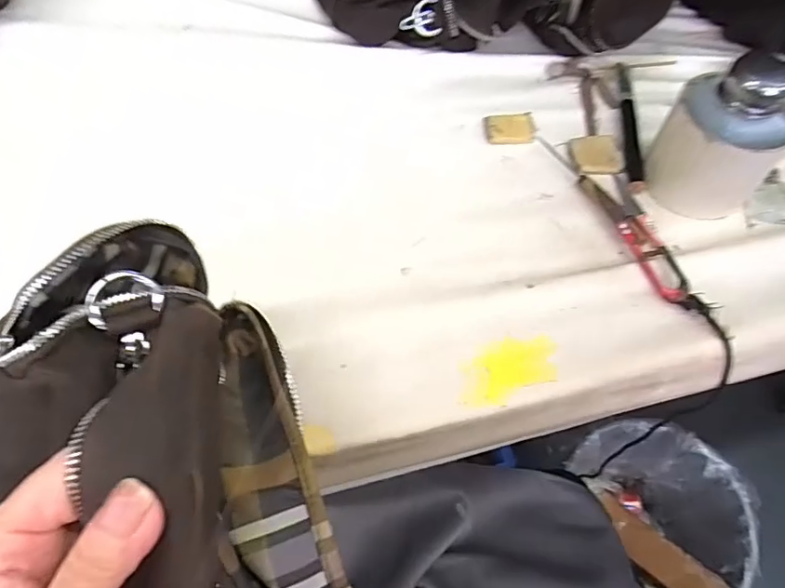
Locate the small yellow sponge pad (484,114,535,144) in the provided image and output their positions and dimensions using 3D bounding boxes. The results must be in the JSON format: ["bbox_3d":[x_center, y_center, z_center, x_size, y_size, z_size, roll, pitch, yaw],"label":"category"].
[{"bbox_3d":[0.096,-0.135,0.437,0.038,0.007,0.031,2,61,0],"label":"small yellow sponge pad"}]

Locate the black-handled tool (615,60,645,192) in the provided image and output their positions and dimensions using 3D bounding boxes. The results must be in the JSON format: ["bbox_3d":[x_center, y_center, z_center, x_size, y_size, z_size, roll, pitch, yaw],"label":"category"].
[{"bbox_3d":[0.191,-0.136,0.430,0.012,0.013,0.135,7,61,3],"label":"black-handled tool"}]

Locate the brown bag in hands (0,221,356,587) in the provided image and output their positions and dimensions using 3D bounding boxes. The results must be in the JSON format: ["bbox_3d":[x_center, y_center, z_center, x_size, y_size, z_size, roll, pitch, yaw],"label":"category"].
[{"bbox_3d":[-0.088,0.064,0.208,0.112,0.079,0.204,-32,66,-17],"label":"brown bag in hands"}]

